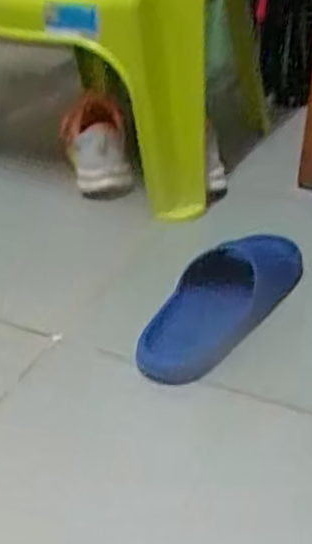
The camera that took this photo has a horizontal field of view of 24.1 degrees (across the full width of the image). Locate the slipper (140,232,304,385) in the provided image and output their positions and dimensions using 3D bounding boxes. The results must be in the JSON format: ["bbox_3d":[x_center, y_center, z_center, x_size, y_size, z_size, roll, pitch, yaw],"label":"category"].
[{"bbox_3d":[0.067,0.025,0.862,0.091,0.067,0.259,24,44,35],"label":"slipper"}]

